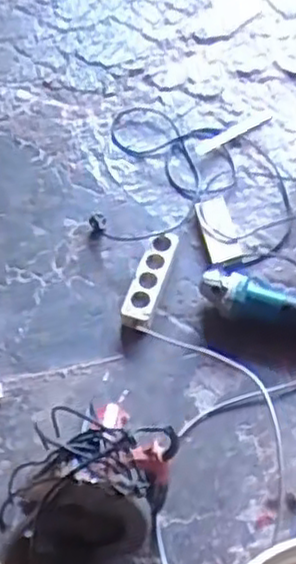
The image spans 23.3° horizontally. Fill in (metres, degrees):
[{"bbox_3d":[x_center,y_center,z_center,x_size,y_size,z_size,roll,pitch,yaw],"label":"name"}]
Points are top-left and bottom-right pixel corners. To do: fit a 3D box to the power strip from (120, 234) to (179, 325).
[{"bbox_3d":[0.007,-0.004,1.393,0.067,0.045,0.212,18,62,12],"label":"power strip"}]

